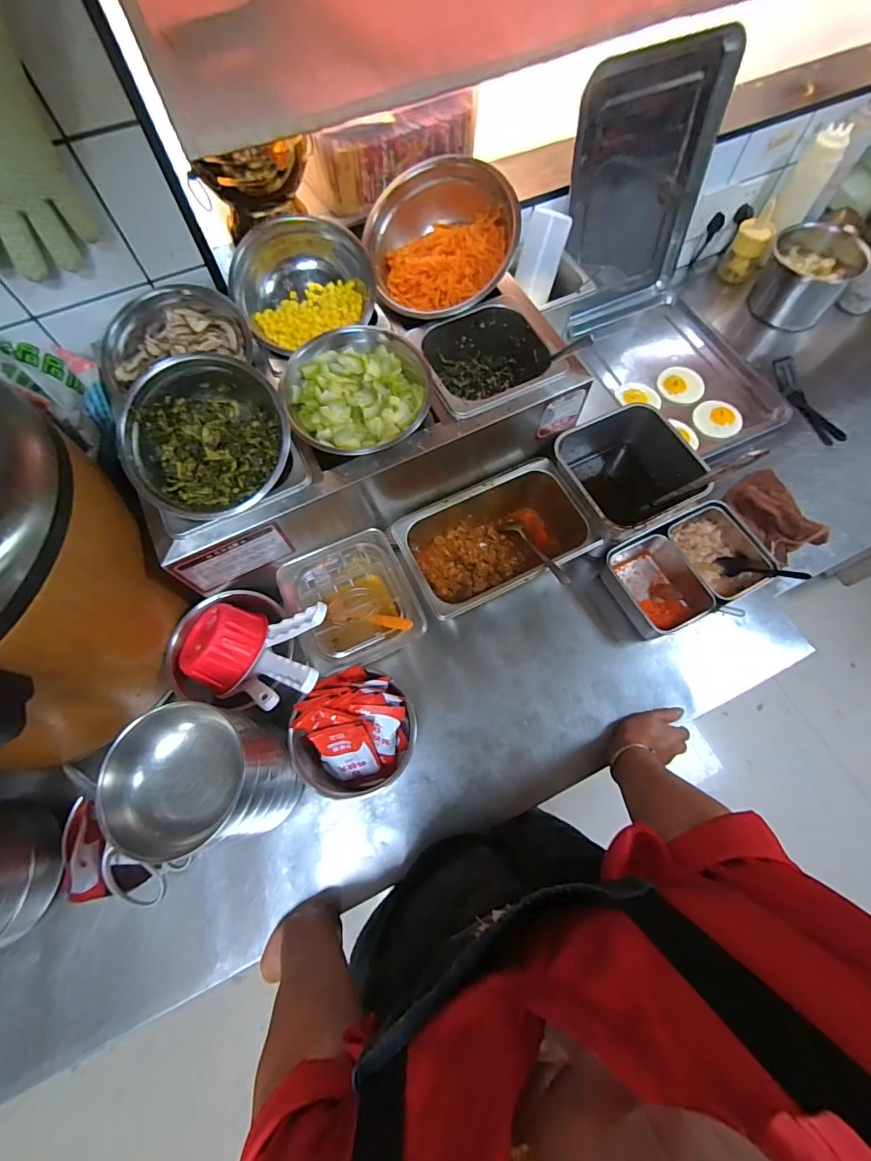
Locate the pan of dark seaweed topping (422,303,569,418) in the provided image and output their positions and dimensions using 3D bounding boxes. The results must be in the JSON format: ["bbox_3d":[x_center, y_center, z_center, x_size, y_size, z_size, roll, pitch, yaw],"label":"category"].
[{"bbox_3d":[0.070,-0.289,0.648,0.170,0.084,0.166,-22,68,-6],"label":"pan of dark seaweed topping"}]

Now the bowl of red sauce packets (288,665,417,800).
[{"bbox_3d":[-0.100,0.198,0.604,0.152,0.105,0.138,-35,70,-11],"label":"bowl of red sauce packets"}]

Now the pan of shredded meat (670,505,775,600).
[{"bbox_3d":[0.425,-0.034,0.719,0.102,0.067,0.137,-22,68,-6],"label":"pan of shredded meat"}]

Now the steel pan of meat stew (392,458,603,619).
[{"bbox_3d":[0.088,-0.049,0.699,0.255,0.100,0.167,-23,68,-7],"label":"steel pan of meat stew"}]

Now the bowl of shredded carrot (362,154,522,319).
[{"bbox_3d":[0.010,-0.459,0.645,0.202,0.100,0.173,-15,111,5],"label":"bowl of shredded carrot"}]

